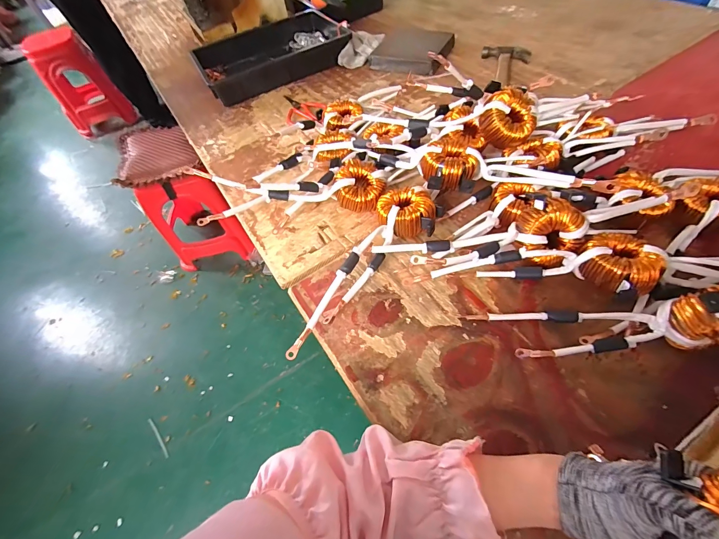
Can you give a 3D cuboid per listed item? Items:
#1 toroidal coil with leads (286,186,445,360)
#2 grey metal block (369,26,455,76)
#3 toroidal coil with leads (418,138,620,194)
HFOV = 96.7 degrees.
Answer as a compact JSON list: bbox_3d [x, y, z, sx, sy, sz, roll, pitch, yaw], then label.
[{"bbox_3d":[0.019,0.001,0.416,0.087,0.047,0.281,22,61,20],"label":"toroidal coil with leads"},{"bbox_3d":[0.126,-0.529,0.773,0.169,0.028,0.169,20,61,19],"label":"grey metal block"},{"bbox_3d":[0.213,-0.142,0.453,0.247,0.051,0.092,4,57,9],"label":"toroidal coil with leads"}]

